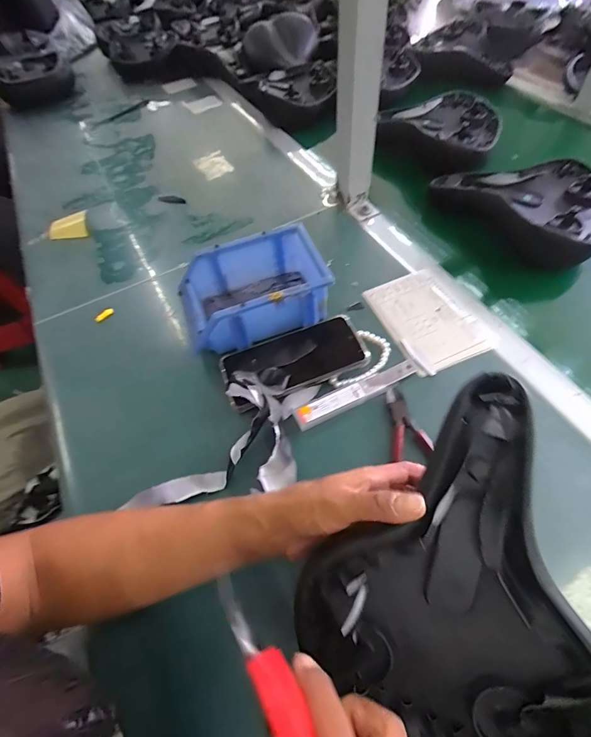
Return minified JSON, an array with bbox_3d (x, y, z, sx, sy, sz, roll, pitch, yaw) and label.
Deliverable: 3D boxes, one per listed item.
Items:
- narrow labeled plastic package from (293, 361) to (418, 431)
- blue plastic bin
[{"bbox_3d":[0.069,0.026,0.415,0.149,0.010,0.024,-23,59,-10],"label":"narrow labeled plastic package"},{"bbox_3d":[-0.054,-0.097,0.470,0.171,0.079,0.119,-19,58,-8],"label":"blue plastic bin"}]

